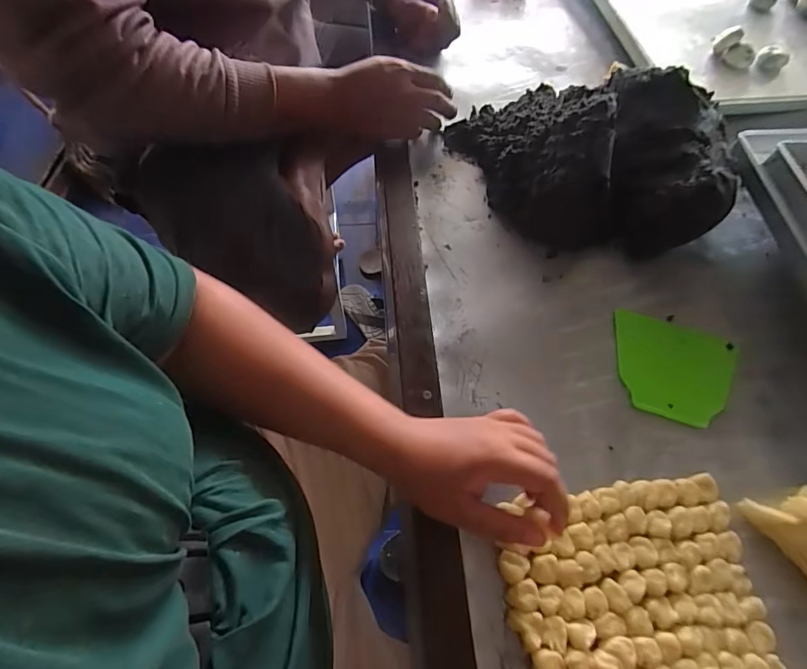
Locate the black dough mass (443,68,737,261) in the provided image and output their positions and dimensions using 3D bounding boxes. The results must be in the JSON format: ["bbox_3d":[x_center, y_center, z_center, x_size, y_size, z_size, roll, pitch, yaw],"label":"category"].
[{"bbox_3d":[0.206,-0.222,0.534,0.312,0.109,0.216,12,64,7],"label":"black dough mass"}]

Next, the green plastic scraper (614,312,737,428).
[{"bbox_3d":[0.272,0.034,0.467,0.115,0.005,0.104,16,65,8],"label":"green plastic scraper"}]

